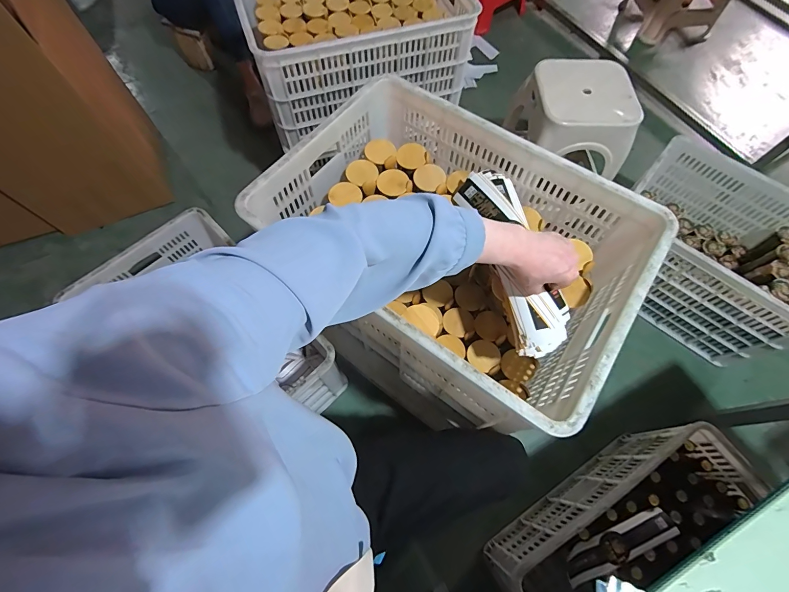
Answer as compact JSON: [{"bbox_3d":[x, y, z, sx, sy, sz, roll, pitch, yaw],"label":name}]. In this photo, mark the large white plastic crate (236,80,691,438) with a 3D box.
[{"bbox_3d":[0.100,-0.084,0.701,0.605,0.288,0.420,35,71,14],"label":"large white plastic crate"}]

